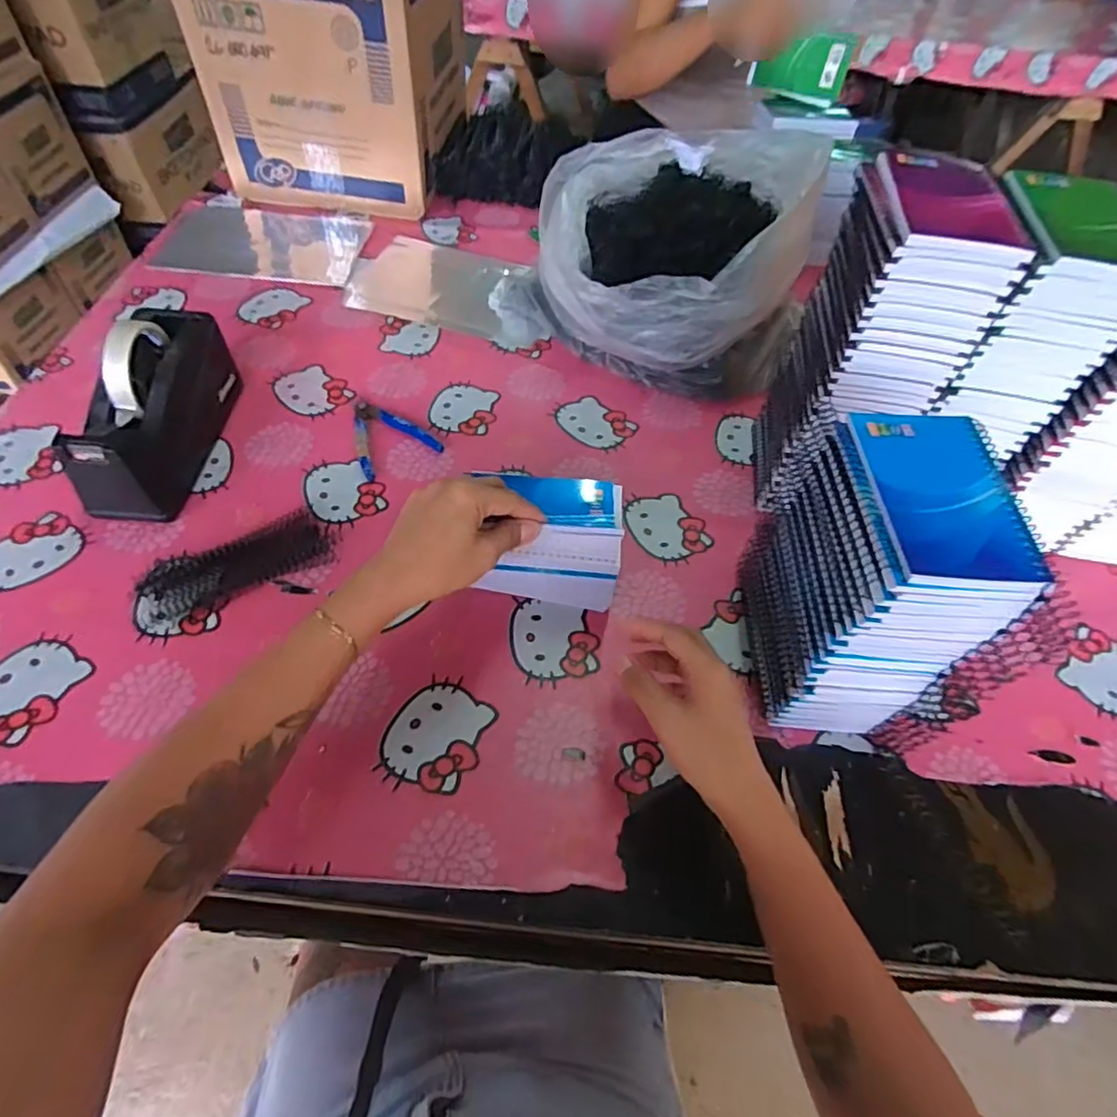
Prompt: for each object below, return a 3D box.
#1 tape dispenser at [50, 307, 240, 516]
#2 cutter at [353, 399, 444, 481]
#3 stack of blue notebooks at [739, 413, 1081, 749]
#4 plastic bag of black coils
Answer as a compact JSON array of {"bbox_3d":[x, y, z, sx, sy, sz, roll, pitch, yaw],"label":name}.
[{"bbox_3d":[-0.372,-0.141,0.571,0.070,0.114,0.206,5,54,-1],"label":"tape dispenser"},{"bbox_3d":[-0.183,-0.134,0.642,0.084,0.012,0.107,-28,61,-23],"label":"cutter"},{"bbox_3d":[0.215,0.019,0.448,0.091,0.212,0.144,4,54,-2],"label":"stack of blue notebooks"},{"bbox_3d":[0.117,-0.359,0.731,0.314,0.174,0.300,9,54,2],"label":"plastic bag of black coils"}]

